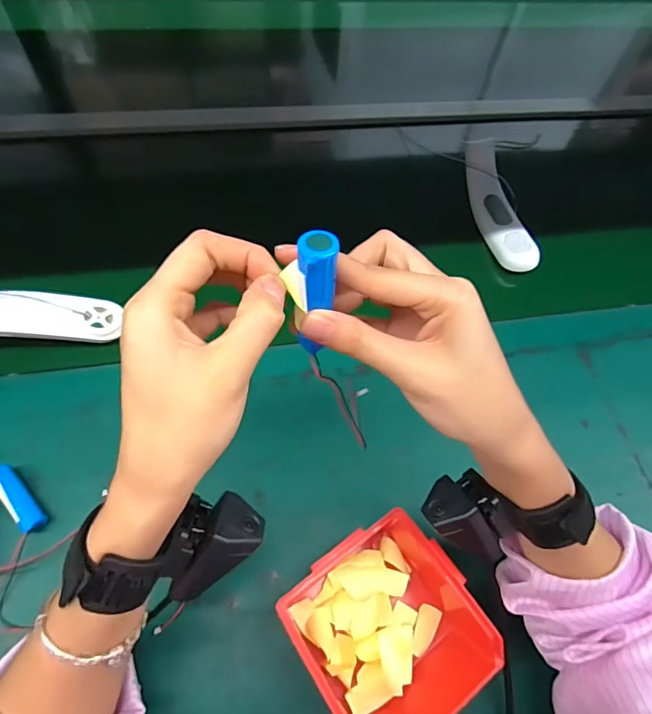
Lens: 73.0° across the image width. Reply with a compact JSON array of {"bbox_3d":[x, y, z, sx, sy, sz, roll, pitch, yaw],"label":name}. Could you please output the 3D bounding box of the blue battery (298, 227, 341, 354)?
[{"bbox_3d":[-0.006,-0.028,0.210,0.016,0.063,0.015,12,41,6],"label":"blue battery"}]

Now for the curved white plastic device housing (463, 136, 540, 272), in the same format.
[{"bbox_3d":[0.234,-0.204,0.601,0.046,0.076,0.199,-8,62,-9],"label":"curved white plastic device housing"}]

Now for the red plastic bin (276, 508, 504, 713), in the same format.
[{"bbox_3d":[0.046,0.209,0.337,0.127,0.060,0.137,-30,68,-19],"label":"red plastic bin"}]

